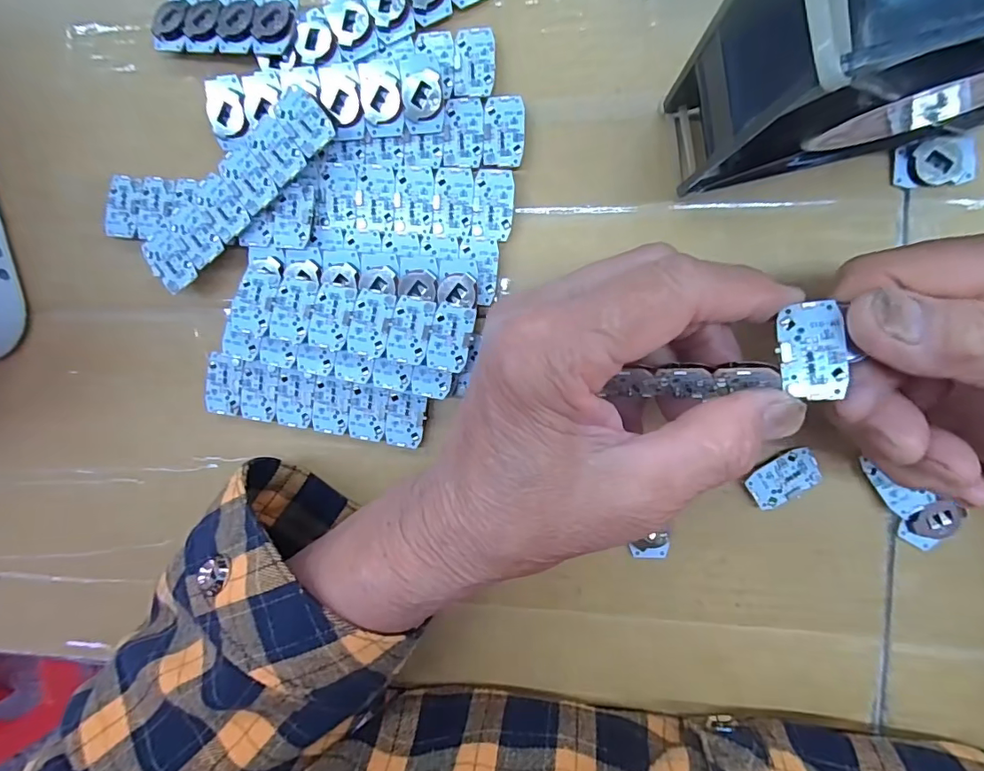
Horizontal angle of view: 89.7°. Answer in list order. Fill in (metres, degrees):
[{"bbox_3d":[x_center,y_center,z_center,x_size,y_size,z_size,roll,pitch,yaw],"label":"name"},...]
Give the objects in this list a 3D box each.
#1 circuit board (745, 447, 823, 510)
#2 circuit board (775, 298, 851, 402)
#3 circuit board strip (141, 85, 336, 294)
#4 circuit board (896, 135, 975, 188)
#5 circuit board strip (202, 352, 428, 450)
[{"bbox_3d":[0.126,0.040,0.214,0.030,0.004,0.018,-29,90,8],"label":"circuit board"},{"bbox_3d":[0.098,-0.011,0.152,0.017,0.005,0.030,-7,93,7],"label":"circuit board"},{"bbox_3d":[-0.116,-0.087,0.223,0.107,0.007,0.030,-40,88,8],"label":"circuit board strip"},{"bbox_3d":[0.179,-0.090,0.200,0.027,0.006,0.018,-6,93,7],"label":"circuit board"},{"bbox_3d":[-0.084,0.008,0.235,0.106,0.004,0.028,10,98,5],"label":"circuit board strip"}]

